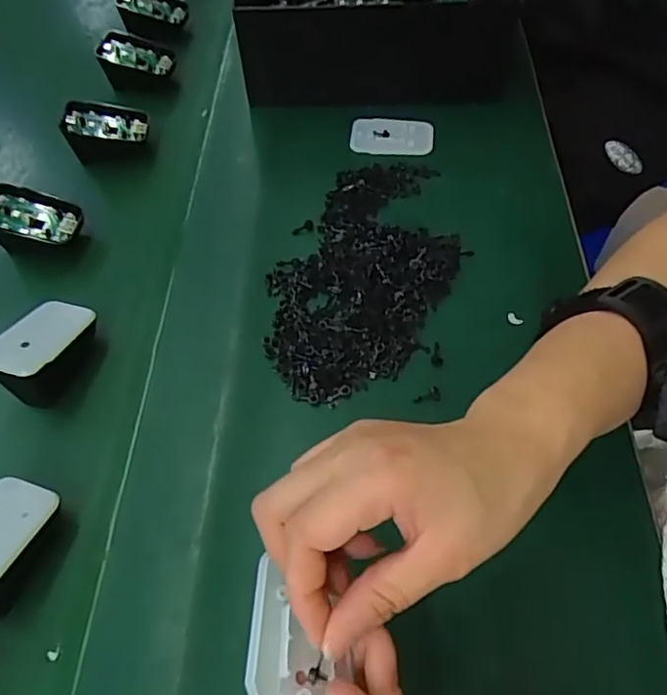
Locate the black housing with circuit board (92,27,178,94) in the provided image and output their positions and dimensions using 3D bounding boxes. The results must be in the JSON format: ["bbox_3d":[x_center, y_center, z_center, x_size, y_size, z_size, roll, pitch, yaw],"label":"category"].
[{"bbox_3d":[-0.187,-0.274,0.565,0.064,0.045,0.052,5,57,9],"label":"black housing with circuit board"}]

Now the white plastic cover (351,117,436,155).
[{"bbox_3d":[0.051,-0.186,0.513,0.072,0.007,0.041,6,57,9],"label":"white plastic cover"}]

